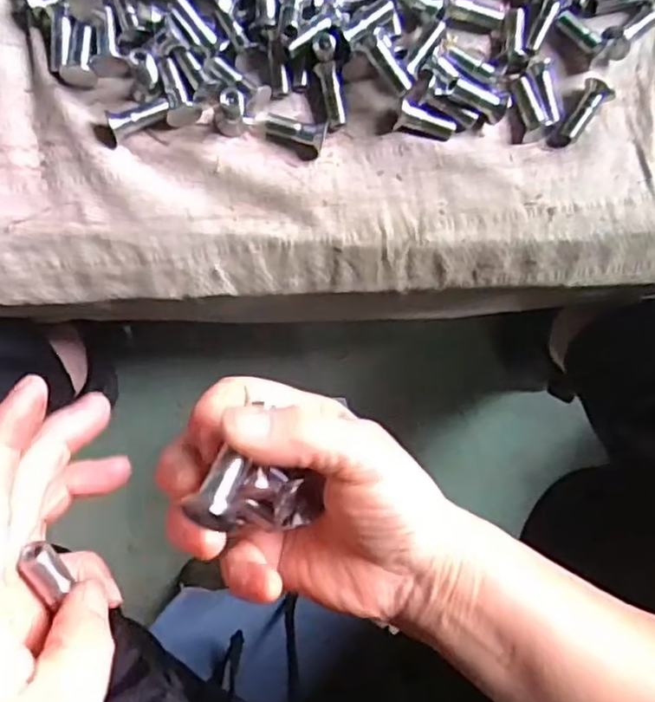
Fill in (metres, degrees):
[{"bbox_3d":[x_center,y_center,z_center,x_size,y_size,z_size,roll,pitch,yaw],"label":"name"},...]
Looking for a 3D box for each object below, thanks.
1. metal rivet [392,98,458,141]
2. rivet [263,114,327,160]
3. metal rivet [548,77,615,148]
[{"bbox_3d":[0.057,-0.130,0.374,0.036,0.012,0.015,13,83,-16],"label":"metal rivet"},{"bbox_3d":[-0.020,-0.122,0.367,0.036,0.011,0.016,16,86,-4],"label":"rivet"},{"bbox_3d":[0.148,-0.139,0.386,0.017,0.014,0.045,41,85,-2],"label":"metal rivet"}]

